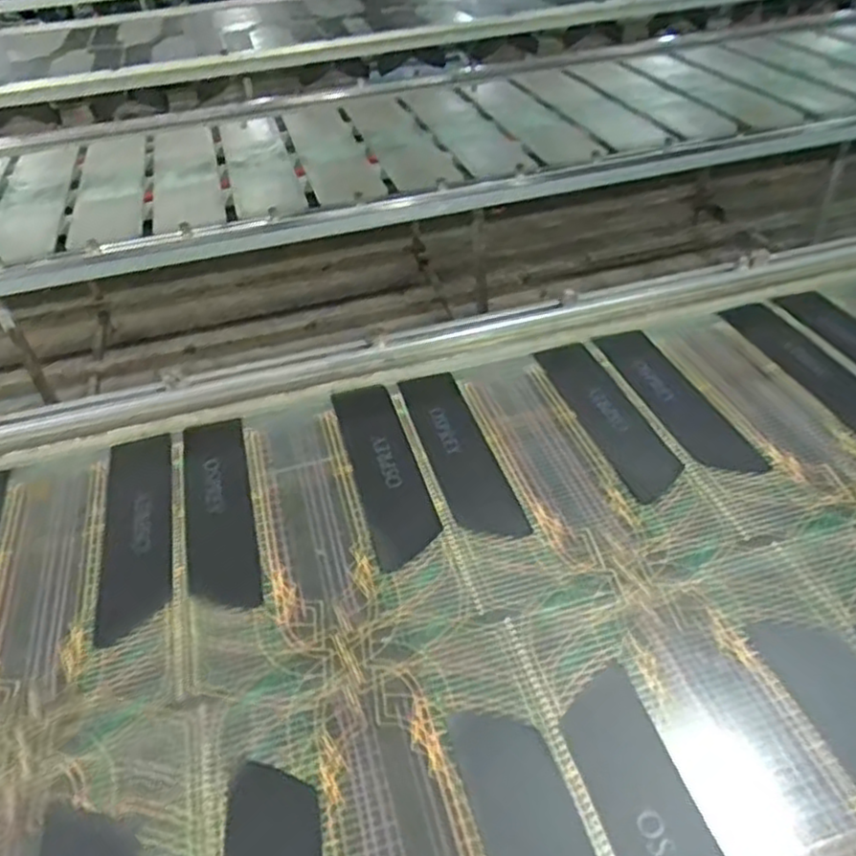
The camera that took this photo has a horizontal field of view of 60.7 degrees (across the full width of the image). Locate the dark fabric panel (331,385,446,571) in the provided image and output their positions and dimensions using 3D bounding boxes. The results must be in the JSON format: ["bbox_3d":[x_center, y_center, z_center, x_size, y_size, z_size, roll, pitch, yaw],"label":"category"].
[{"bbox_3d":[-0.068,0.061,1.197,0.109,0.010,0.396,-11,43,-12],"label":"dark fabric panel"}]

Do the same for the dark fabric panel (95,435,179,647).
[{"bbox_3d":[-0.444,0.146,1.128,0.108,0.009,0.410,-13,40,-10],"label":"dark fabric panel"}]

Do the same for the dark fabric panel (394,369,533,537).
[{"bbox_3d":[0.052,0.032,1.222,0.107,0.016,0.406,-14,40,-10],"label":"dark fabric panel"}]

